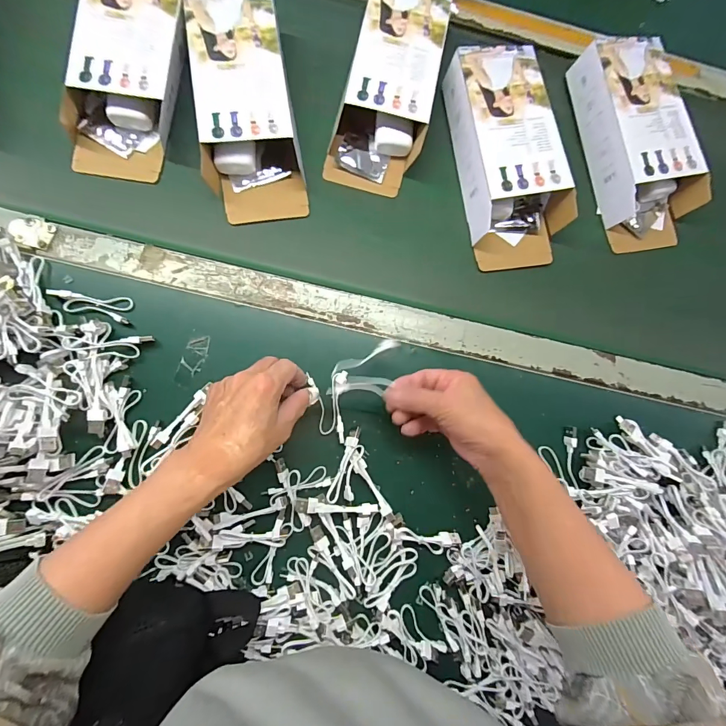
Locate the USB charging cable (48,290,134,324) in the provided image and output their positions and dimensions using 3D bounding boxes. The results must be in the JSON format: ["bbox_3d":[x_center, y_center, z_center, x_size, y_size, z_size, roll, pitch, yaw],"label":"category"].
[{"bbox_3d":[-0.280,-0.062,0.397,0.075,0.017,0.028,15,83,-10],"label":"USB charging cable"}]

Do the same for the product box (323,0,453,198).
[{"bbox_3d":[0.037,-0.336,0.461,0.103,0.054,0.252,16,83,2],"label":"product box"}]

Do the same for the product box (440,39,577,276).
[{"bbox_3d":[0.175,-0.245,0.464,0.111,0.059,0.251,-9,83,-1],"label":"product box"}]

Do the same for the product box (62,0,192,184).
[{"bbox_3d":[-0.255,-0.338,0.429,0.113,0.062,0.255,10,83,2],"label":"product box"}]

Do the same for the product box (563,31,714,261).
[{"bbox_3d":[0.348,-0.275,0.483,0.108,0.055,0.250,-11,83,-1],"label":"product box"}]

